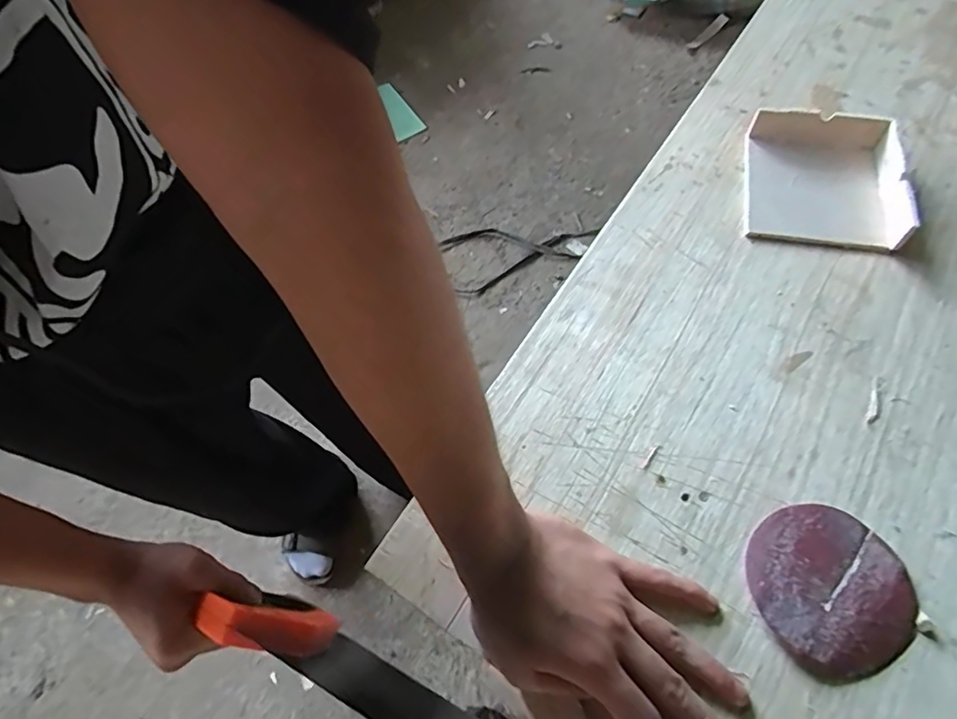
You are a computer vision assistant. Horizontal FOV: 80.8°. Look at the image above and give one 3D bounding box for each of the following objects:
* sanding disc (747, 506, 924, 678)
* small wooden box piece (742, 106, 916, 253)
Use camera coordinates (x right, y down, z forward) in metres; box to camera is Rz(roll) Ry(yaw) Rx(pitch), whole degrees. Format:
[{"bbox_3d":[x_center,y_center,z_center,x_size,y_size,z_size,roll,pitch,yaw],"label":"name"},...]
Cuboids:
[{"bbox_3d":[0.217,0.140,0.349,0.093,0.010,0.094,0,60,0],"label":"sanding disc"},{"bbox_3d":[0.299,-0.158,0.487,0.120,0.033,0.123,9,62,7],"label":"small wooden box piece"}]

